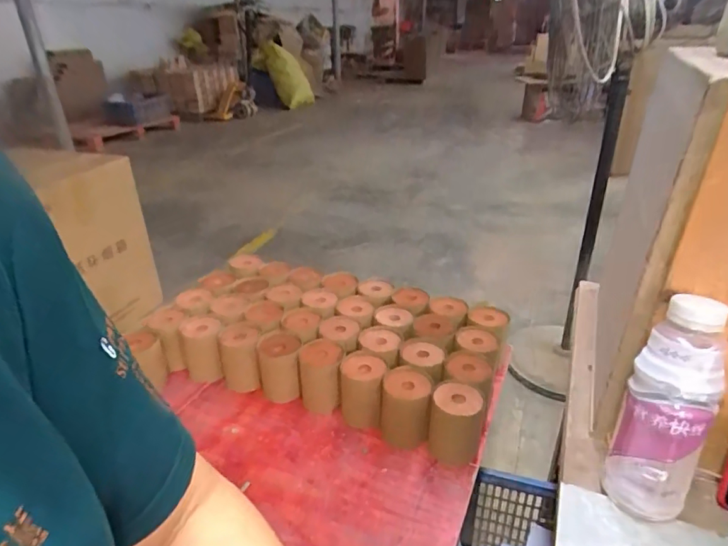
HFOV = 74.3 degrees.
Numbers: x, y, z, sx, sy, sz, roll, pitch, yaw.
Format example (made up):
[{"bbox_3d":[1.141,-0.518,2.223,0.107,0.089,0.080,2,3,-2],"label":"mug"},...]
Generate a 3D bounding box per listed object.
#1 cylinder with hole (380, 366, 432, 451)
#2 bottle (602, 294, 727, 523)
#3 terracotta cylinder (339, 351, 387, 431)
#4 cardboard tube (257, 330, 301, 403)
[{"bbox_3d":[0.074,0.241,0.845,0.084,0.124,0.083,3,28,8],"label":"cylinder with hole"},{"bbox_3d":[0.260,0.122,0.414,0.064,0.189,0.076,20,34,34],"label":"bottle"},{"bbox_3d":[-0.002,0.216,0.880,0.080,0.118,0.084,-1,28,0],"label":"terracotta cylinder"},{"bbox_3d":[-0.161,0.185,0.923,0.079,0.112,0.076,-1,28,0],"label":"cardboard tube"}]

